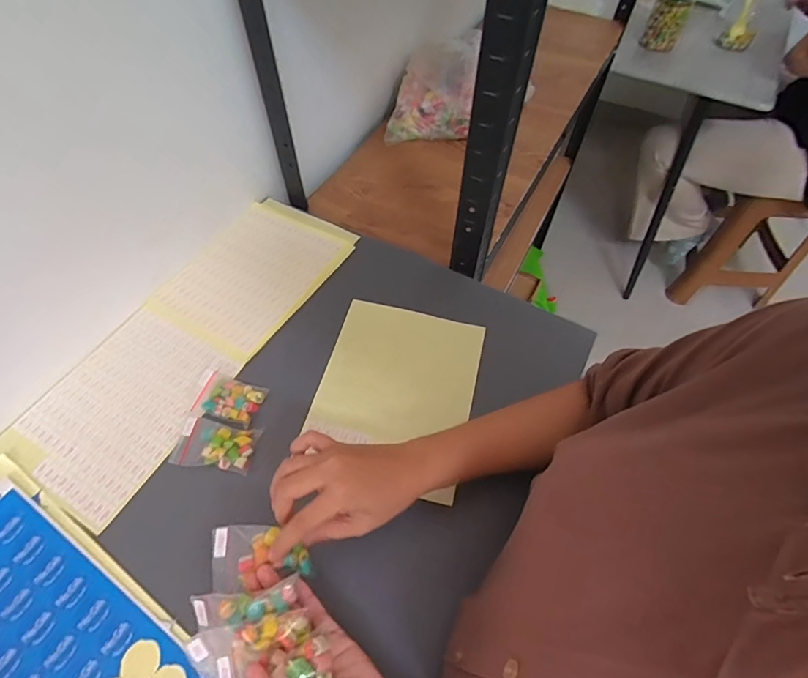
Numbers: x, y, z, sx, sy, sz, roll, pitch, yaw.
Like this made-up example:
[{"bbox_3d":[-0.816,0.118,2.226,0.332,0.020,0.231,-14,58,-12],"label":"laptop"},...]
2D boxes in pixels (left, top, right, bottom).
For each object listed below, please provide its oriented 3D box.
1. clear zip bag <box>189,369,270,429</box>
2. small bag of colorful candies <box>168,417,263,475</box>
[{"bbox_3d":[-0.186,0.062,0.472,0.071,0.014,0.047,16,58,10],"label":"clear zip bag"},{"bbox_3d":[-0.185,0.106,0.441,0.072,0.019,0.046,6,57,4],"label":"small bag of colorful candies"}]

